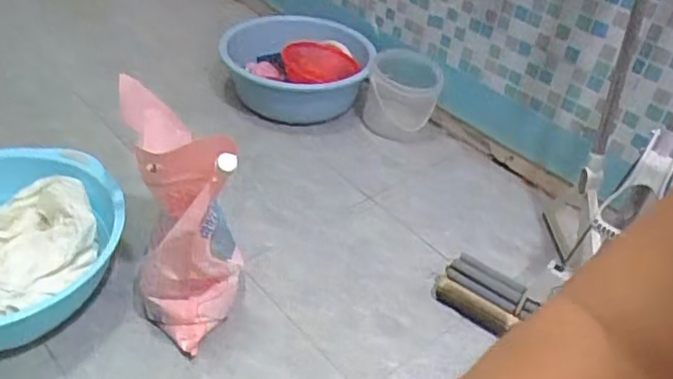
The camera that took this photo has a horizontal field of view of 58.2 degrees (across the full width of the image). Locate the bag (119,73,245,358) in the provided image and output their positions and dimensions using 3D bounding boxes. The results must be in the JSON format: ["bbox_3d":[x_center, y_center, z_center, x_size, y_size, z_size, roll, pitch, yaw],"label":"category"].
[{"bbox_3d":[-0.208,0.047,0.844,0.152,0.315,0.212,-5,39,-16],"label":"bag"}]

